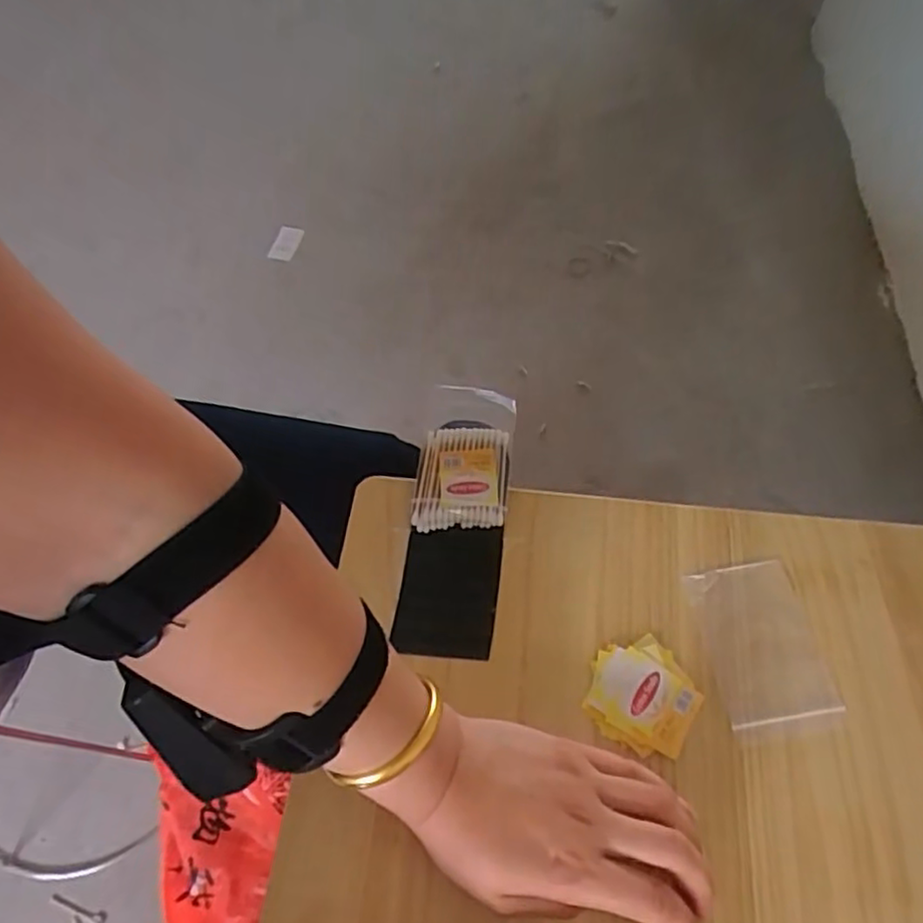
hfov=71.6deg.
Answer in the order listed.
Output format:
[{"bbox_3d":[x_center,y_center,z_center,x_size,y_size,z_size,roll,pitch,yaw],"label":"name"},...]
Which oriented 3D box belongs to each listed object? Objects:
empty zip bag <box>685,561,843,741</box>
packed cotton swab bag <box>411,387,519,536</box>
[{"bbox_3d":[0.185,0.114,0.393,0.065,0.004,0.103,-8,59,-2],"label":"empty zip bag"},{"bbox_3d":[0.003,-0.003,0.457,0.062,0.014,0.111,5,60,6],"label":"packed cotton swab bag"}]

